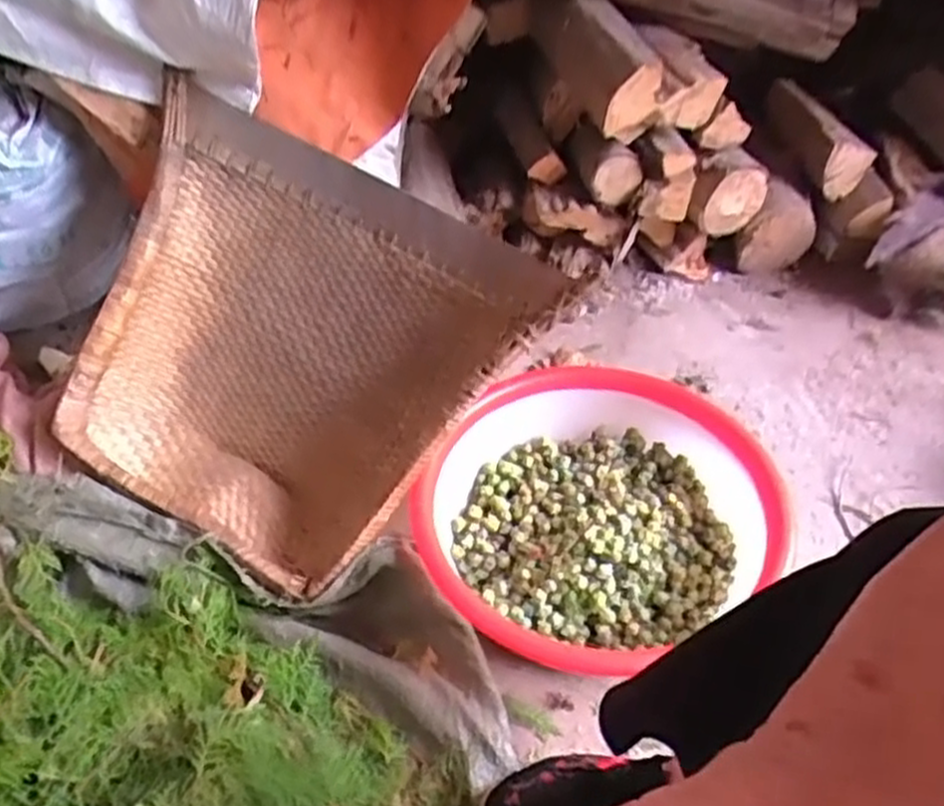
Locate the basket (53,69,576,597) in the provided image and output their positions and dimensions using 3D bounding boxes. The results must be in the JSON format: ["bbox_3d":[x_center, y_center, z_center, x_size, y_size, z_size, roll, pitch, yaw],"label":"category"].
[{"bbox_3d":[-0.201,-0.058,0.864,0.449,0.411,0.139,29,10,7],"label":"basket"}]

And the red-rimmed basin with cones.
[{"bbox_3d":[0.112,0.111,0.824,0.347,0.132,0.323,-1,45,1],"label":"red-rimmed basin with cones"}]

